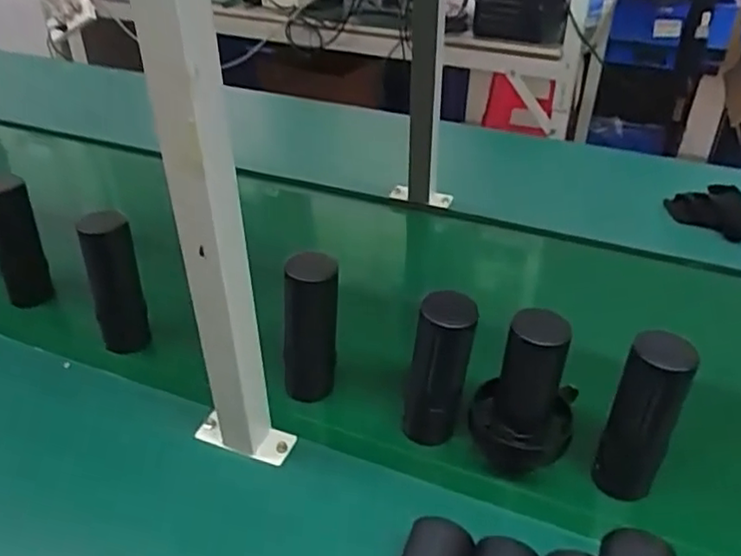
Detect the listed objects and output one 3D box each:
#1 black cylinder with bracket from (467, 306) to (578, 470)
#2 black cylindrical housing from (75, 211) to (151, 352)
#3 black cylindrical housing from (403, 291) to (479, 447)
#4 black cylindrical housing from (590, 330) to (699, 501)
[{"bbox_3d":[0.153,0.107,0.633,0.087,0.158,0.102,13,39,18],"label":"black cylinder with bracket"},{"bbox_3d":[-0.290,0.014,0.759,0.054,0.170,0.044,-11,36,-15],"label":"black cylindrical housing"},{"bbox_3d":[0.068,0.091,0.649,0.060,0.165,0.048,7,36,10],"label":"black cylindrical housing"},{"bbox_3d":[0.243,0.127,0.593,0.056,0.168,0.046,16,38,22],"label":"black cylindrical housing"}]

